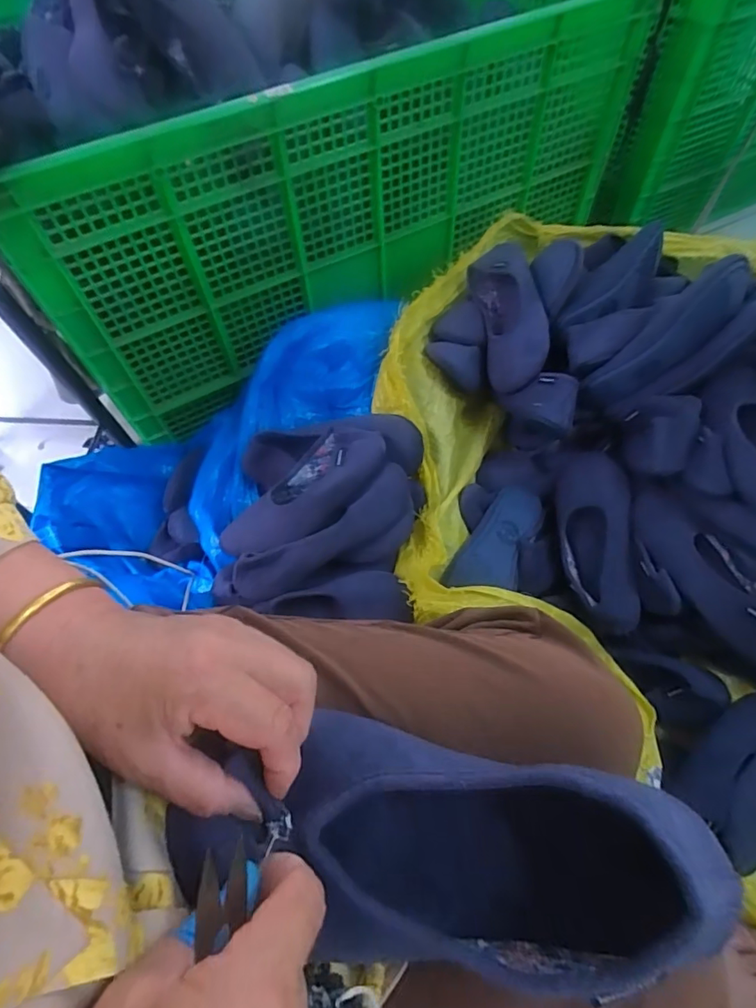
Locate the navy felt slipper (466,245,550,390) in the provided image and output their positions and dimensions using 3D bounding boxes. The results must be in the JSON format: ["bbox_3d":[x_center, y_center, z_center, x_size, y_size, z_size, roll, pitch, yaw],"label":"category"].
[{"bbox_3d":[0.199,-0.293,0.770,0.080,0.084,0.241,-8,76,-1],"label":"navy felt slipper"}]

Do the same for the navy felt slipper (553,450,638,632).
[{"bbox_3d":[0.312,0.047,0.719,0.094,0.048,0.264,-3,73,2],"label":"navy felt slipper"}]

